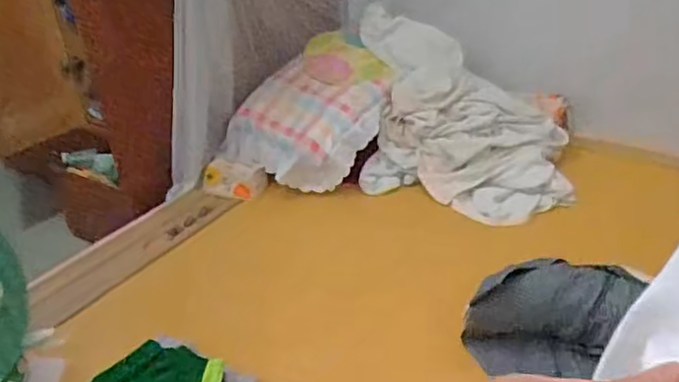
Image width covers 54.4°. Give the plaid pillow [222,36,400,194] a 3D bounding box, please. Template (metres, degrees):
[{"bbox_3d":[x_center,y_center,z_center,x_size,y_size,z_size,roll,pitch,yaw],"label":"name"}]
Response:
[{"bbox_3d":[-0.040,-0.227,1.778,0.342,0.141,0.501,34,61,15],"label":"plaid pillow"}]

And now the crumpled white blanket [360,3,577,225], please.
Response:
[{"bbox_3d":[0.318,-0.220,1.751,0.523,0.318,0.609,-1,31,6],"label":"crumpled white blanket"}]

